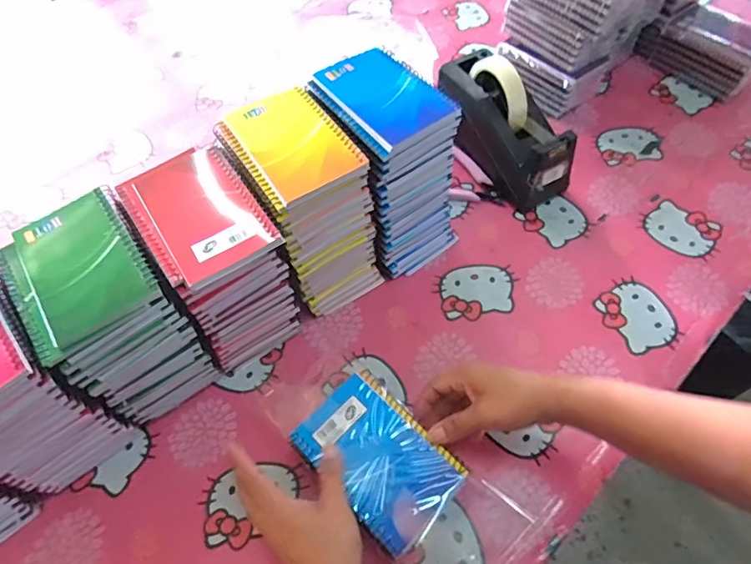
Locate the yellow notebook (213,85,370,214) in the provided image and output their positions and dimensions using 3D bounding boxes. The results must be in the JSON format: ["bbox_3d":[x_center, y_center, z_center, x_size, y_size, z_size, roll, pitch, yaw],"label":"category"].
[{"bbox_3d":[-0.078,-0.125,0.442,0.093,0.012,0.126,-31,61,-16],"label":"yellow notebook"}]

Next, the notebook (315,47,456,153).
[{"bbox_3d":[0.008,-0.178,0.467,0.083,0.010,0.127,-33,61,-16],"label":"notebook"}]

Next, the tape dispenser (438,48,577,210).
[{"bbox_3d":[0.160,-0.200,0.622,0.080,0.120,0.199,-30,61,-15],"label":"tape dispenser"}]

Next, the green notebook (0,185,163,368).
[{"bbox_3d":[-0.240,-0.013,0.395,0.102,0.014,0.128,-35,62,-18],"label":"green notebook"}]

